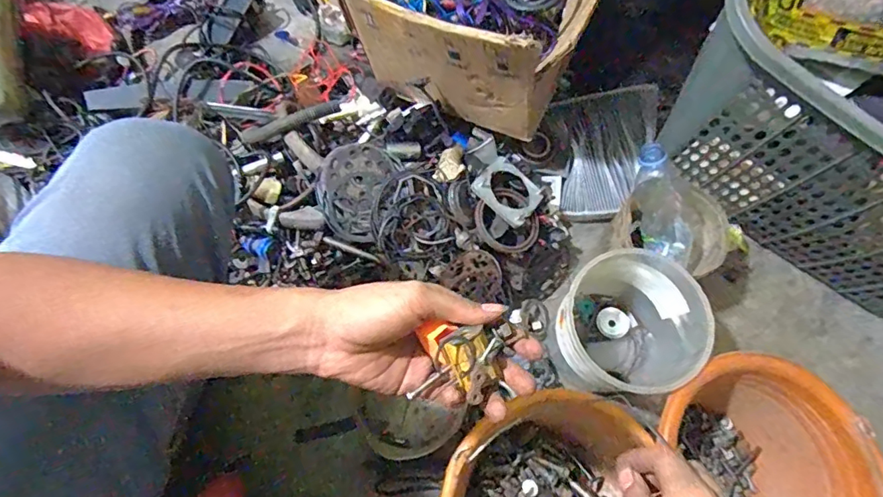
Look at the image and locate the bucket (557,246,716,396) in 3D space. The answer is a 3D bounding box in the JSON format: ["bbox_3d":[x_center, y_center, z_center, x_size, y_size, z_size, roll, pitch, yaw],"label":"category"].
[{"bbox_3d":[0.234,0.106,0.666,0.173,0.158,0.165,1,71,-2],"label":"bucket"}]

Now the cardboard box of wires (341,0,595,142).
[{"bbox_3d":[0.045,-0.336,0.703,0.293,0.191,0.239,22,72,6],"label":"cardboard box of wires"}]

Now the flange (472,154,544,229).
[{"bbox_3d":[0.099,-0.085,0.719,0.089,0.019,0.092,45,56,-3],"label":"flange"}]

